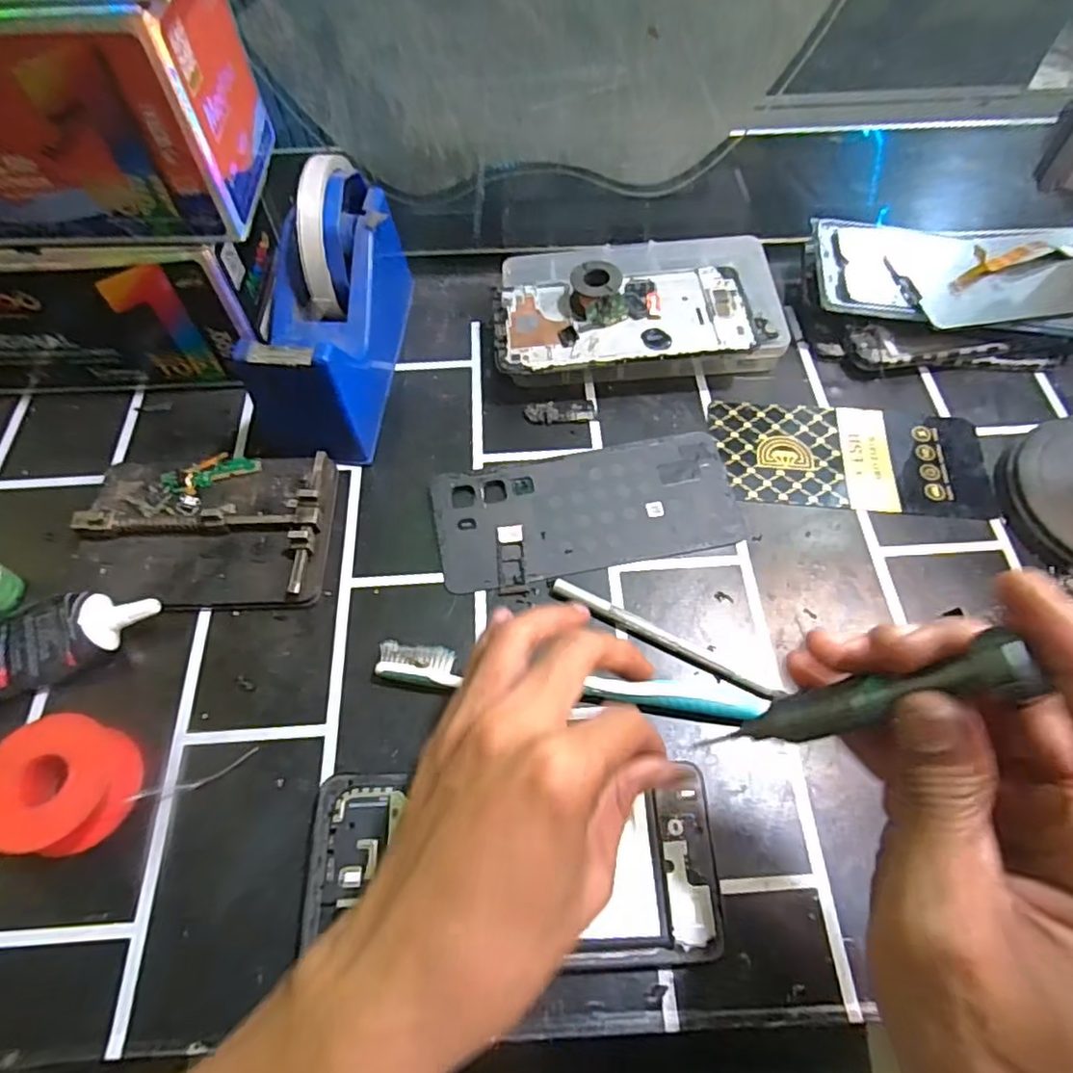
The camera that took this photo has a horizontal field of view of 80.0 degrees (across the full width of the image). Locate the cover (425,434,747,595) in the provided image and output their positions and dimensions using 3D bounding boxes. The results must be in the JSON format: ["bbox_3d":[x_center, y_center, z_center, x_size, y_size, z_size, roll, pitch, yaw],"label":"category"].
[{"bbox_3d":[0.029,-0.016,0.352,0.165,0.007,0.073,-8,60,-5],"label":"cover"}]

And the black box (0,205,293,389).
[{"bbox_3d":[-0.248,-0.141,0.376,0.185,0.095,0.071,-3,60,-2],"label":"black box"}]

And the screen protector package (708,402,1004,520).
[{"bbox_3d":[0.182,-0.047,0.371,0.152,0.004,0.071,4,60,2],"label":"screen protector package"}]

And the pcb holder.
[{"bbox_3d":[-0.177,-0.006,0.341,0.129,0.022,0.086,-1,60,-1],"label":"pcb holder"}]

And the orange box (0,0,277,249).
[{"bbox_3d":[-0.232,-0.204,0.299,0.172,0.092,0.084,-3,60,-2],"label":"orange box"}]

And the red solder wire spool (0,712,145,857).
[{"bbox_3d":[-0.204,0.106,0.273,0.047,0.029,0.052,10,60,6],"label":"red solder wire spool"}]

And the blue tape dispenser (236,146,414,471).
[{"bbox_3d":[-0.122,-0.132,0.365,0.063,0.103,0.152,4,60,2],"label":"blue tape dispenser"}]

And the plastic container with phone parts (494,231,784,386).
[{"bbox_3d":[0.063,-0.148,0.405,0.176,0.046,0.108,-4,60,-3],"label":"plastic container with phone parts"}]

